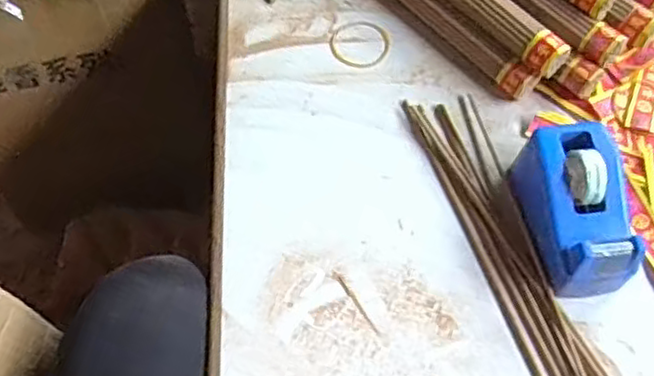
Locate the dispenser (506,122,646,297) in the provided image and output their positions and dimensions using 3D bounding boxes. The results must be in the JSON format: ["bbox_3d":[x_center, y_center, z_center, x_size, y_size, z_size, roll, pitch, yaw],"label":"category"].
[{"bbox_3d":[0.158,0.014,0.435,0.057,0.054,0.101,-7,63,-7],"label":"dispenser"}]

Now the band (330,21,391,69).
[{"bbox_3d":[0.025,-0.111,0.529,0.045,0.004,0.045,1,62,-3],"label":"band"}]

